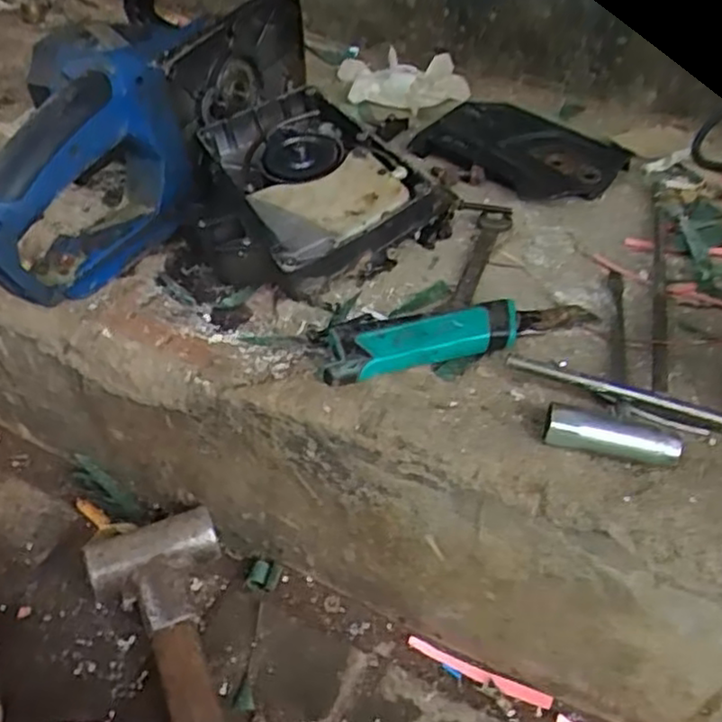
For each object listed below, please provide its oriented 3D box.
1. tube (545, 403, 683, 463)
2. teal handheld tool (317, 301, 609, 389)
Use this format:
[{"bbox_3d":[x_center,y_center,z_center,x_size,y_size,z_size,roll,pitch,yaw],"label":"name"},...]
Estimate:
[{"bbox_3d":[0.132,0.041,0.375,0.068,0.021,0.017,8,43,8],"label":"tube"},{"bbox_3d":[0.061,-0.018,0.440,0.173,0.023,0.032,-11,44,-13],"label":"teal handheld tool"}]

